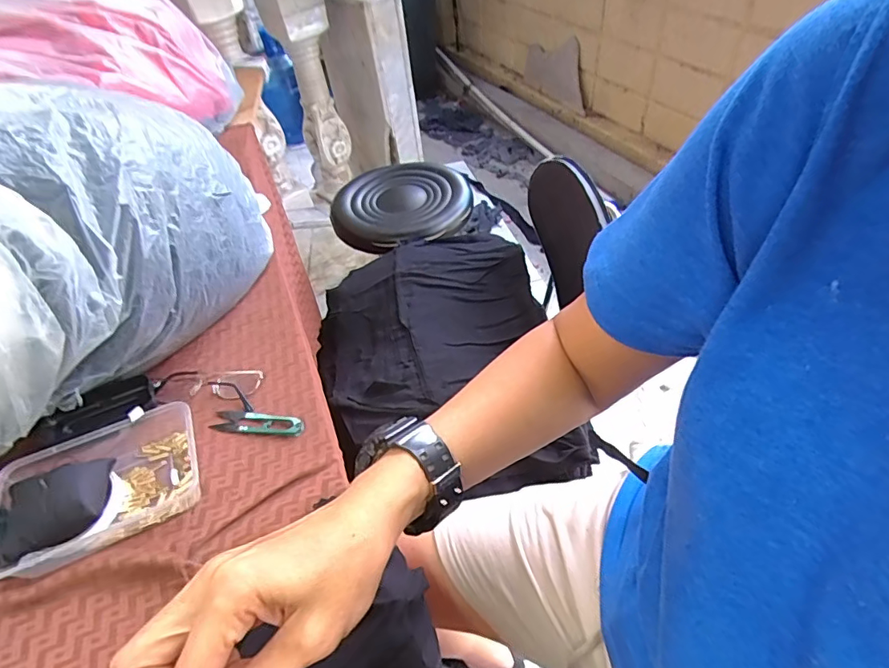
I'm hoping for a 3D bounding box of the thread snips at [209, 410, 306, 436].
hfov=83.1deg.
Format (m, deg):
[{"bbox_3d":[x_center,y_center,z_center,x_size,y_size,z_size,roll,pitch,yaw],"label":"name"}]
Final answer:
[{"bbox_3d":[-0.197,0.093,0.530,0.103,0.007,0.026,1,45,8],"label":"thread snips"}]

